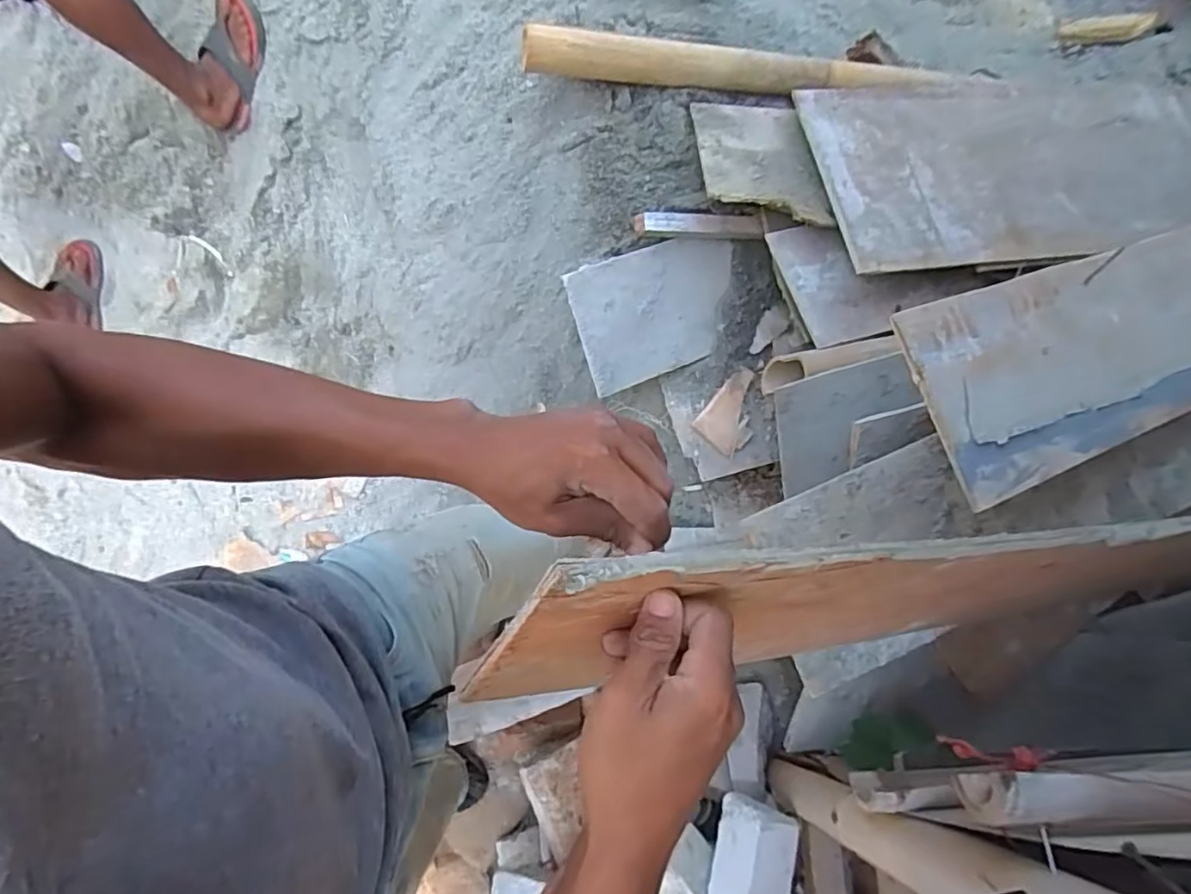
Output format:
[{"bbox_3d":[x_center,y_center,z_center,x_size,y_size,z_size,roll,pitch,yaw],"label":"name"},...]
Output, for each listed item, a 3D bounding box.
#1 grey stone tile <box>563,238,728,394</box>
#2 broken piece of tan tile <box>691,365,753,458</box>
[{"bbox_3d":[0.111,-0.237,1.091,0.293,0.010,0.217,-20,110,-9],"label":"grey stone tile"},{"bbox_3d":[0.243,-0.074,1.157,0.081,0.009,0.154,22,92,5],"label":"broken piece of tan tile"}]

